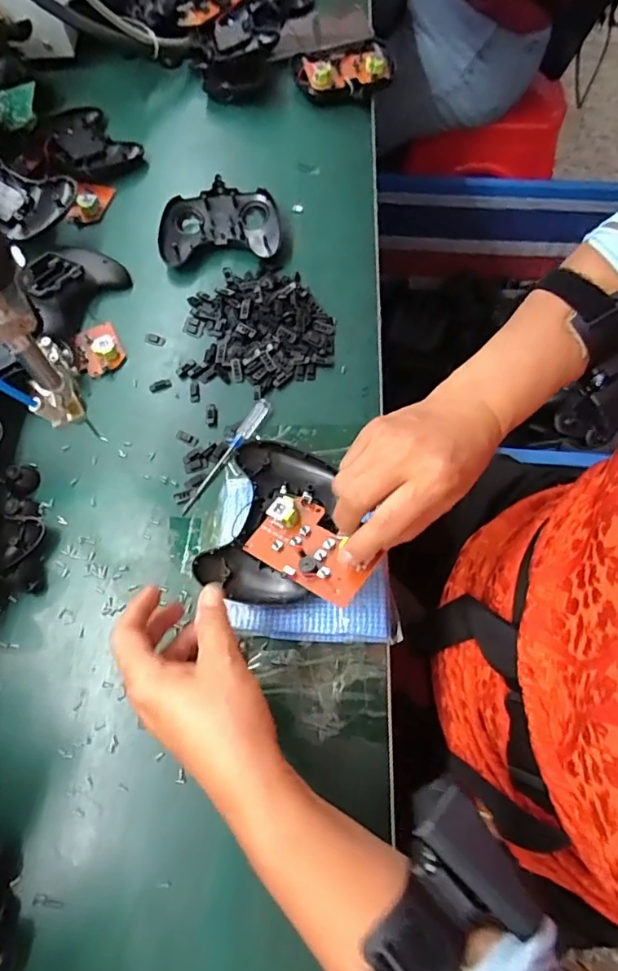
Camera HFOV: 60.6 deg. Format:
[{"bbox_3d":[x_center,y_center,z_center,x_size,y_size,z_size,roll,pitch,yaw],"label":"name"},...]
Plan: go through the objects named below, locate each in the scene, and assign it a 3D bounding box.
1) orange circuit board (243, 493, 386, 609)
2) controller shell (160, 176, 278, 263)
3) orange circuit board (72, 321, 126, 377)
[{"bbox_3d":[0.002,0.040,0.358,0.089,0.014,0.055,29,69,34],"label":"orange circuit board"},{"bbox_3d":[-0.092,-0.270,0.542,0.119,0.022,0.086,-6,67,-1],"label":"controller shell"},{"bbox_3d":[-0.197,-0.129,0.490,0.042,0.020,0.053,-28,69,-9],"label":"orange circuit board"}]

